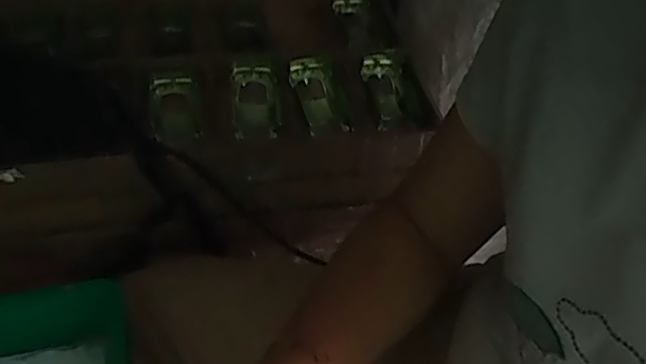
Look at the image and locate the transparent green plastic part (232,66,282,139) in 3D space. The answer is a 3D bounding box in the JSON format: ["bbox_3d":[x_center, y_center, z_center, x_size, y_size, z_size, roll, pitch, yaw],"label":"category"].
[{"bbox_3d":[-0.074,-0.091,0.682,0.048,0.033,0.091,-4,47,-9],"label":"transparent green plastic part"}]

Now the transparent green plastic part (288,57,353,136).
[{"bbox_3d":[-0.007,-0.096,0.696,0.045,0.014,0.099,-17,73,-19],"label":"transparent green plastic part"}]

